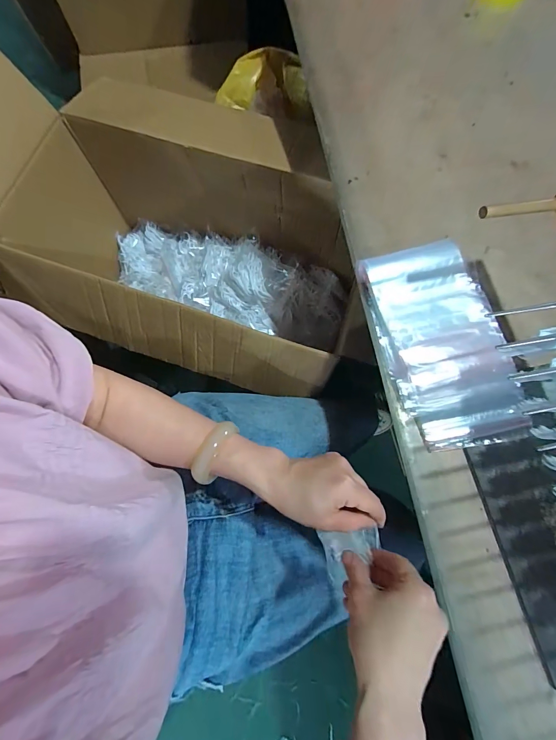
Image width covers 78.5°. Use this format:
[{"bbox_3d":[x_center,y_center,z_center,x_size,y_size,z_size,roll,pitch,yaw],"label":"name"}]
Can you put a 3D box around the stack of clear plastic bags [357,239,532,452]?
[{"bbox_3d":[0.194,-0.035,0.409,0.130,0.023,0.244,-13,75,-2],"label":"stack of clear plastic bags"}]

